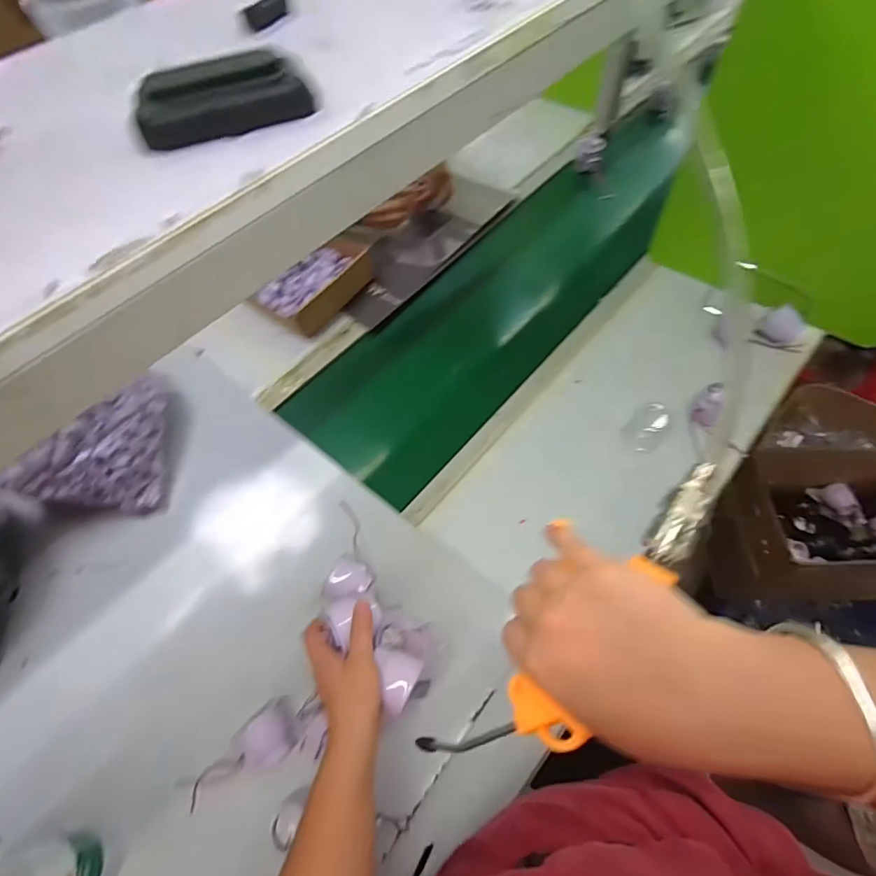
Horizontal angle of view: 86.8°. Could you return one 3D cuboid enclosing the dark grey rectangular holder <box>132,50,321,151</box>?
[{"bbox_3d":[-0.132,-0.210,0.285,0.102,0.032,0.025,-22,62,-8],"label":"dark grey rectangular holder"}]

